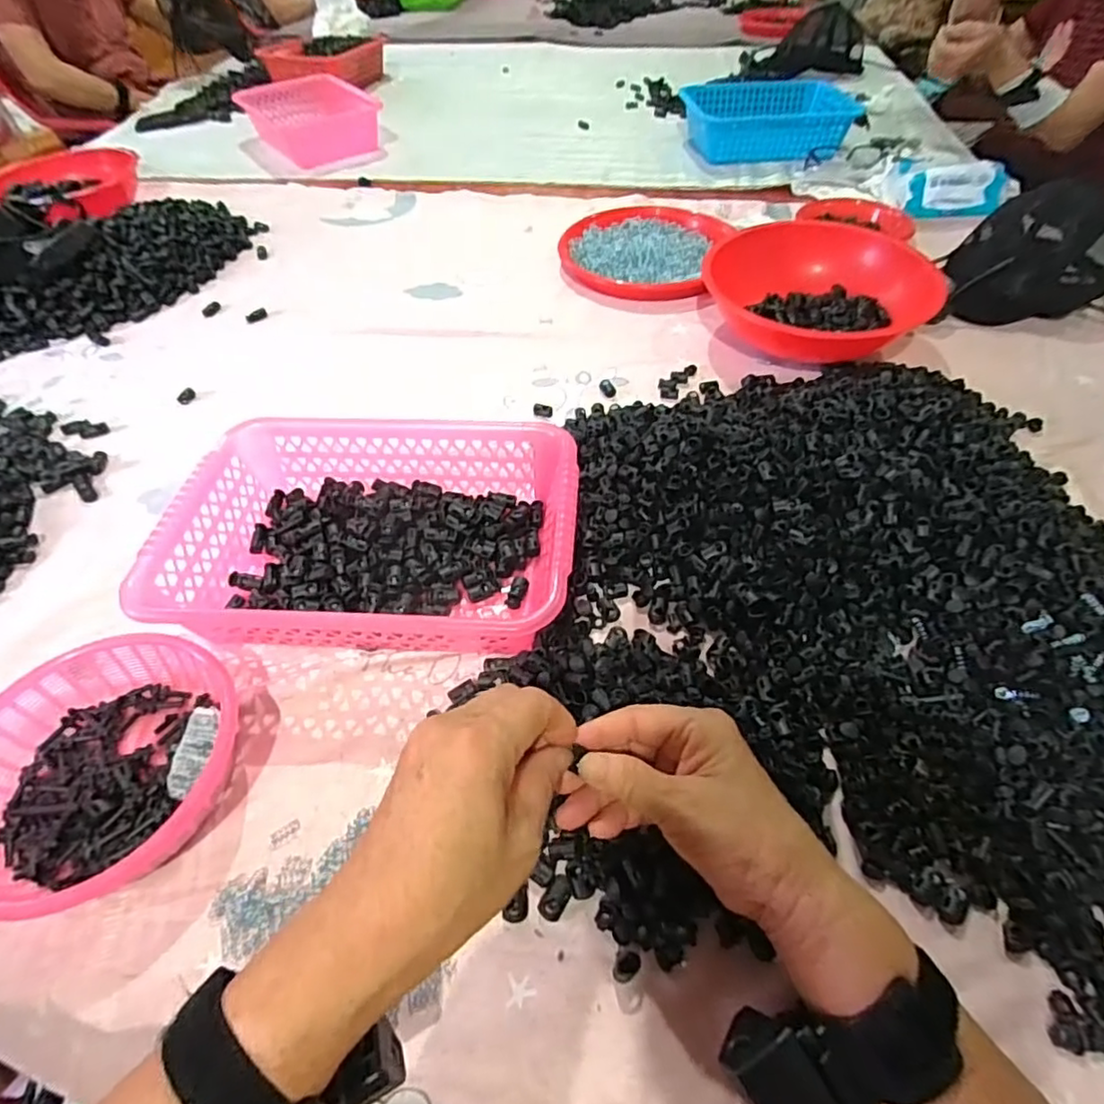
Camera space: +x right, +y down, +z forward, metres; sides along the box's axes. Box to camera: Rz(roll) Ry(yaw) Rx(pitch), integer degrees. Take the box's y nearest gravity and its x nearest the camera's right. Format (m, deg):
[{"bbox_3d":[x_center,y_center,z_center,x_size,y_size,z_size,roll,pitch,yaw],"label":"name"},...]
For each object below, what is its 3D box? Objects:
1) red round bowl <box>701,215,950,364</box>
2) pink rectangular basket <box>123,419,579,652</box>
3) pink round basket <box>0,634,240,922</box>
[{"bbox_3d":[0.298,-0.284,0.704,0.202,0.104,0.173,-19,52,-14],"label":"red round bowl"},{"bbox_3d":[-0.137,-0.013,0.503,0.304,0.080,0.199,2,50,4],"label":"pink rectangular basket"},{"bbox_3d":[-0.284,0.136,0.396,0.165,0.051,0.160,-1,50,1],"label":"pink round basket"}]

